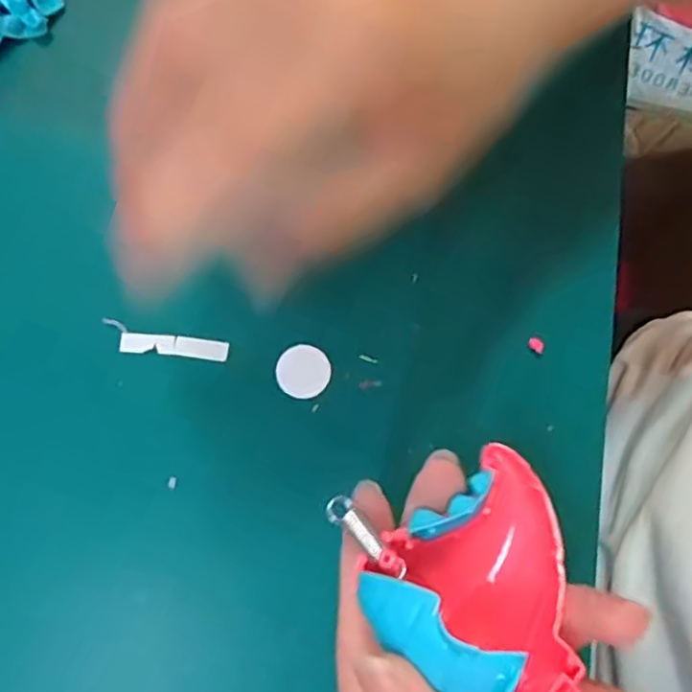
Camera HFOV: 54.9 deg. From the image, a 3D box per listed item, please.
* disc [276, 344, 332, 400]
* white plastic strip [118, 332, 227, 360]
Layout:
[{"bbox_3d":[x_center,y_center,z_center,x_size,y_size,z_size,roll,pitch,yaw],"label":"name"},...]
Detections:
[{"bbox_3d":[-0.016,0.009,0.250,0.020,0.004,0.020,0,76,-2],"label":"disc"},{"bbox_3d":[-0.065,0.000,0.251,0.039,0.004,0.008,6,76,0],"label":"white plastic strip"}]

